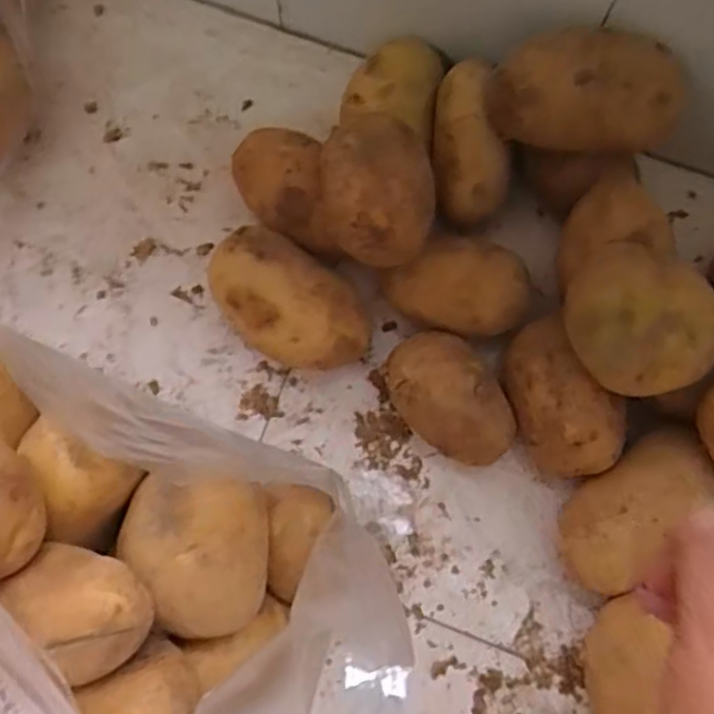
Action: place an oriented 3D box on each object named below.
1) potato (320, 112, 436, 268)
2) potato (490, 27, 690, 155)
[{"bbox_3d":[0.014,-0.113,0.510,0.079,0.072,0.096,-2,79,-1],"label":"potato"},{"bbox_3d":[0.158,-0.180,0.506,0.125,0.070,0.063,2,79,0],"label":"potato"}]

